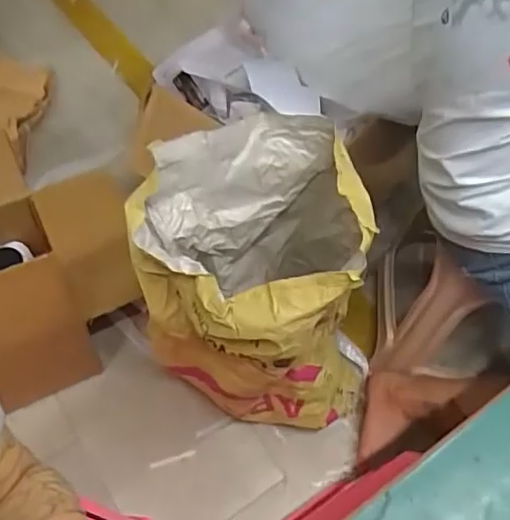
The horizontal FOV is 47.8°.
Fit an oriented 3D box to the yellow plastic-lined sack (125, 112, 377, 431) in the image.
[{"bbox_3d":[0.030,0.066,0.984,0.380,0.580,0.322,29,63,16],"label":"yellow plastic-lined sack"}]

